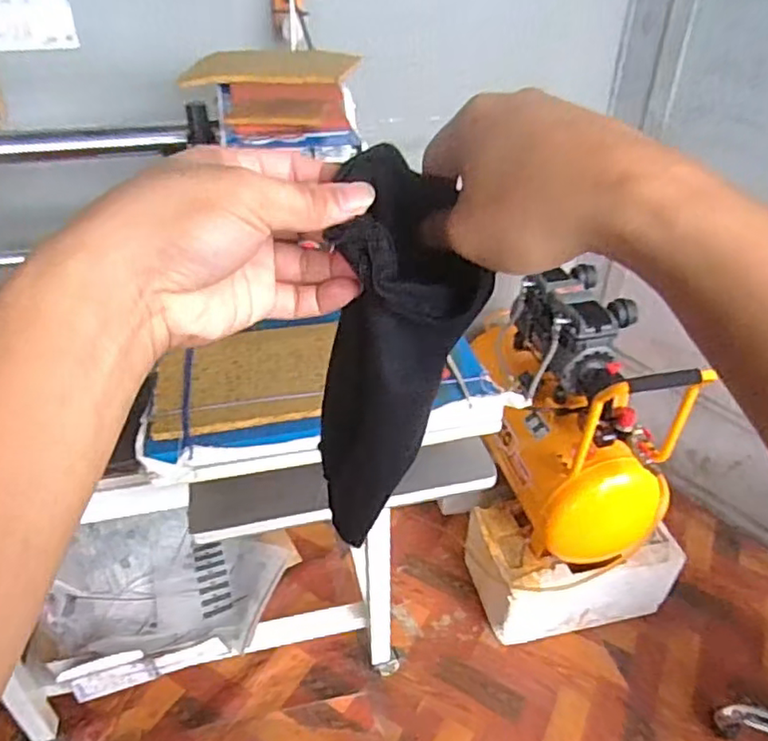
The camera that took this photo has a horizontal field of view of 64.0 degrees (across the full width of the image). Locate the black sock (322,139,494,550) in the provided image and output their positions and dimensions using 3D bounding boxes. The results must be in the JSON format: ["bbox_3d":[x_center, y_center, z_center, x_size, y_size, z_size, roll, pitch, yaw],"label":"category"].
[{"bbox_3d":[-0.005,0.005,0.368,0.069,0.247,0.072,-1,43,-17],"label":"black sock"}]

